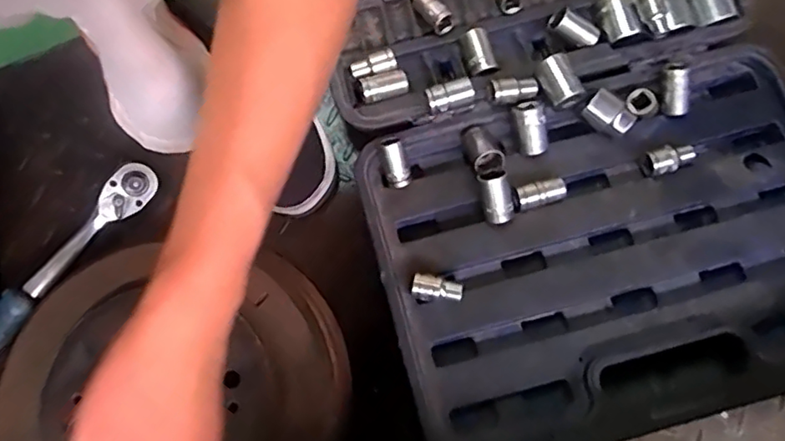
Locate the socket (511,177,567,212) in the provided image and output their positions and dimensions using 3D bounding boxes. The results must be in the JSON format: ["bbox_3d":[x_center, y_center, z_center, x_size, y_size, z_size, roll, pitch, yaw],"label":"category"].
[{"bbox_3d":[0.118,-0.021,0.466,0.045,0.018,0.017,-17,78,-3],"label":"socket"}]

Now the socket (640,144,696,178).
[{"bbox_3d":[0.229,-0.051,0.474,0.038,0.019,0.021,-14,78,-2],"label":"socket"}]

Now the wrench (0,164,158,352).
[{"bbox_3d":[-0.287,0.050,0.477,0.029,0.043,0.241,37,81,8],"label":"wrench"}]

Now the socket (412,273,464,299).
[{"bbox_3d":[0.035,0.053,0.449,0.038,0.020,0.017,7,78,3],"label":"socket"}]

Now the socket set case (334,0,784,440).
[{"bbox_3d":[0.142,-0.105,0.498,0.377,0.055,0.546,-16,78,-2],"label":"socket set case"}]

